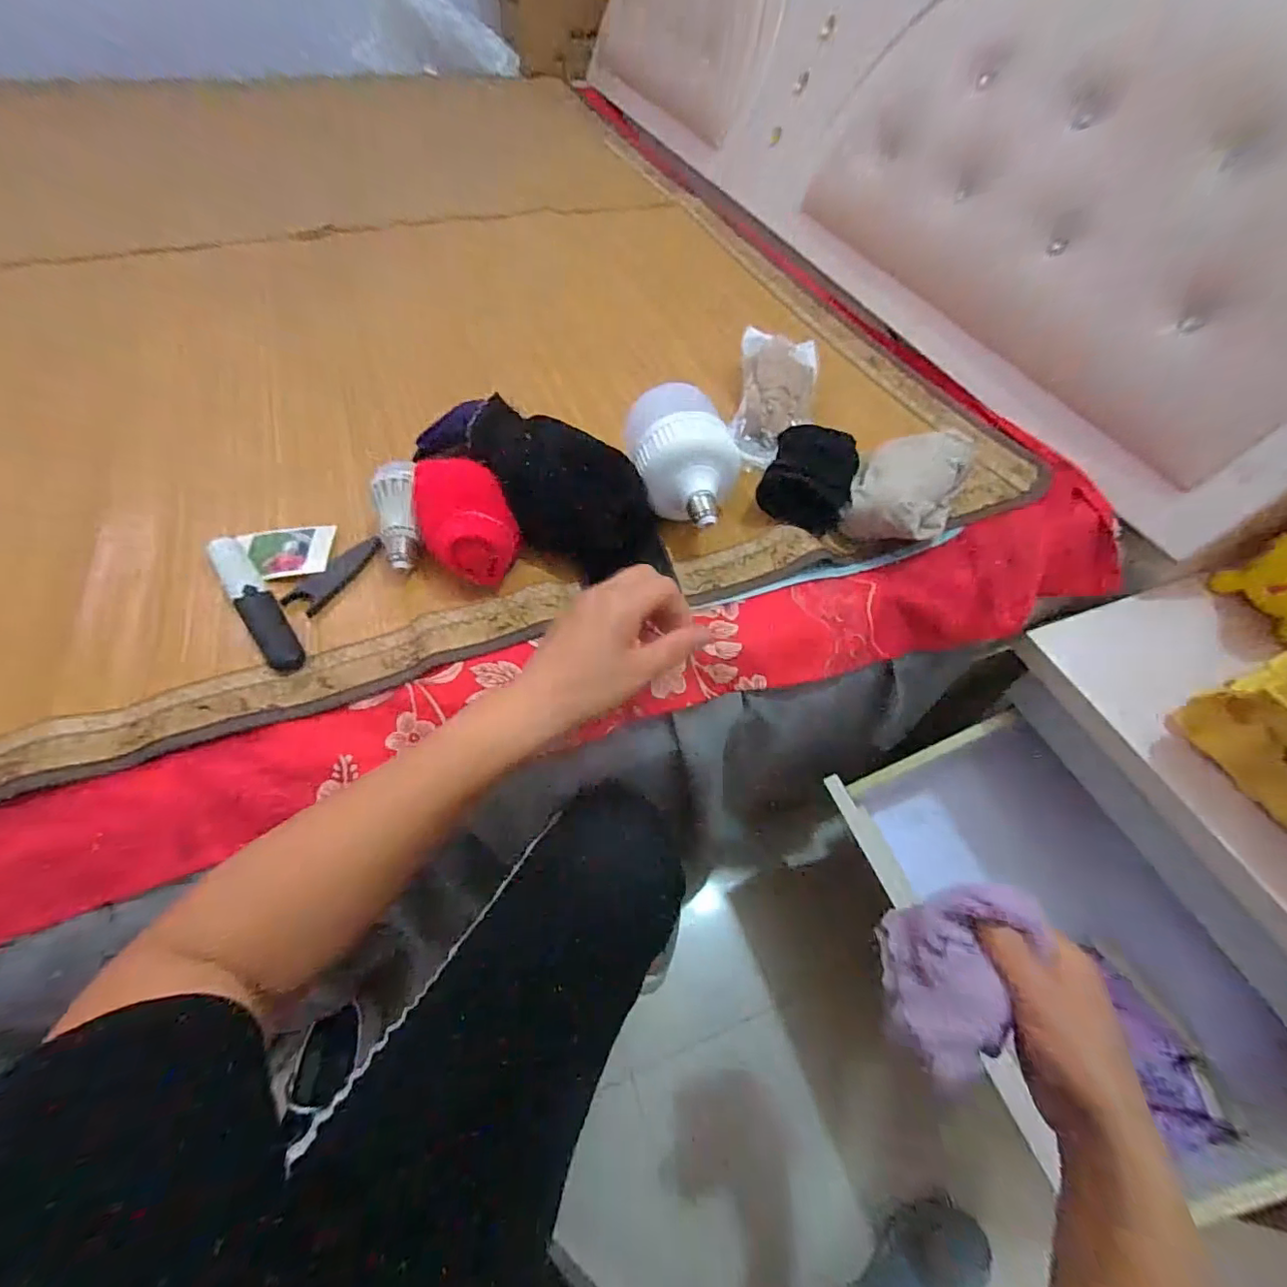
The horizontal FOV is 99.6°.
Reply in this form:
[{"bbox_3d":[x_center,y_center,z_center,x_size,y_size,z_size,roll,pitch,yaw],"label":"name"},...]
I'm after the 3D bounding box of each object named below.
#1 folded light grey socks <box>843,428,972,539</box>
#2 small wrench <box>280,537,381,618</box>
[{"bbox_3d":[0.237,-0.135,0.489,0.088,0.068,0.118,25,57,12],"label":"folded light grey socks"},{"bbox_3d":[-0.261,-0.061,0.465,0.028,0.006,0.093,21,56,9],"label":"small wrench"}]

